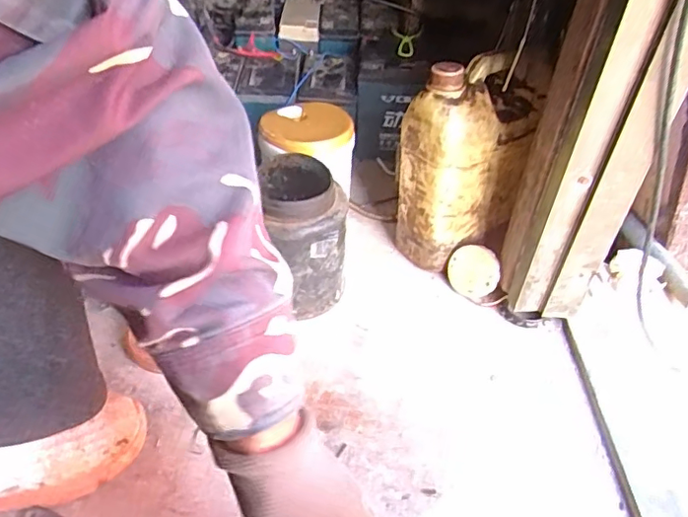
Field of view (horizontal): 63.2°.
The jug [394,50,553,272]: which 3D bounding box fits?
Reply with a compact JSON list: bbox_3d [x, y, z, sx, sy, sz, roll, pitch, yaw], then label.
[{"bbox_3d":[0.170,-0.127,0.751,0.179,0.273,0.118,-28,50,-32],"label":"jug"}]

